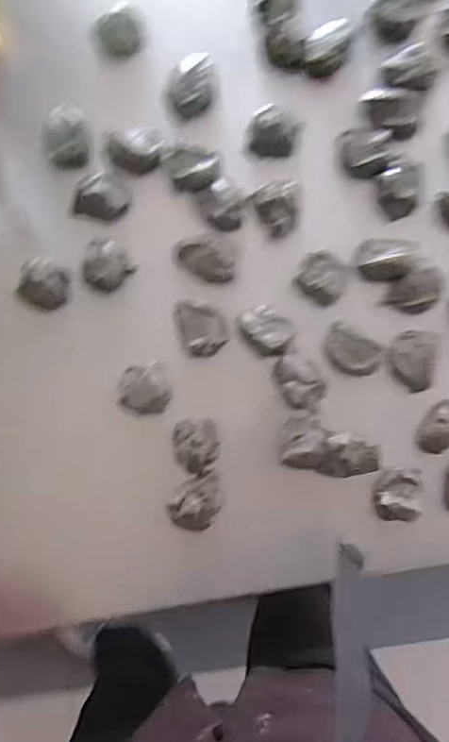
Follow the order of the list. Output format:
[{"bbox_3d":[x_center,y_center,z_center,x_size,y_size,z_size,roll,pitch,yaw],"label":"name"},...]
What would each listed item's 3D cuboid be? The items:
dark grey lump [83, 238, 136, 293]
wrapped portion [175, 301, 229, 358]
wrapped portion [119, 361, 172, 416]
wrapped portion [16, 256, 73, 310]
[{"bbox_3d":[-0.121,-0.107,0.607,0.047,0.024,0.048,0,85,4],"label":"dark grey lump"},{"bbox_3d":[-0.022,-0.041,0.593,0.046,0.031,0.054,-11,84,2],"label":"wrapped portion"},{"bbox_3d":[-0.078,0.018,0.578,0.049,0.023,0.049,0,85,4],"label":"wrapped portion"},{"bbox_3d":[-0.182,-0.088,0.607,0.049,0.028,0.047,0,85,4],"label":"wrapped portion"}]

